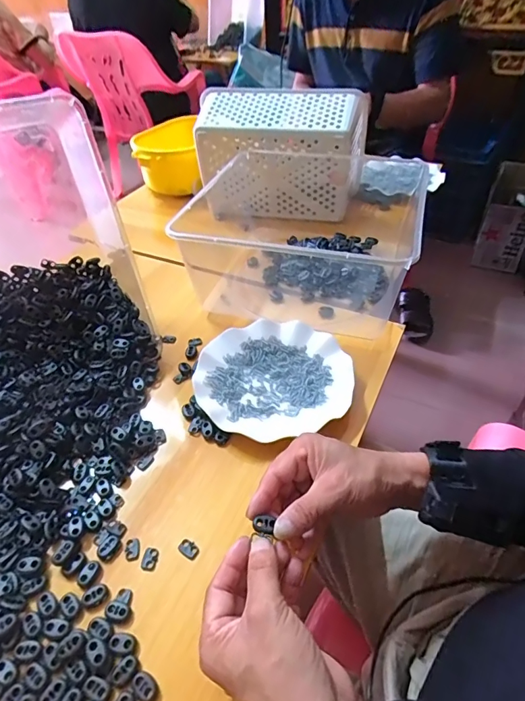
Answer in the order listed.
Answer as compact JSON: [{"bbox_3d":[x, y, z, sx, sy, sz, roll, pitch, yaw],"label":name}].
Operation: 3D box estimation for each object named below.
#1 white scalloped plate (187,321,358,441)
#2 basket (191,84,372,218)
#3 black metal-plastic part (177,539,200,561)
[{"bbox_3d":[0.014,0.029,0.507,0.178,0.021,0.176,-3,43,3],"label":"white scalloped plate"},{"bbox_3d":[0.033,-0.348,0.776,0.282,0.192,0.130,7,44,14],"label":"basket"},{"bbox_3d":[-0.066,0.178,0.383,0.020,0.004,0.013,22,49,27],"label":"black metal-plastic part"}]

